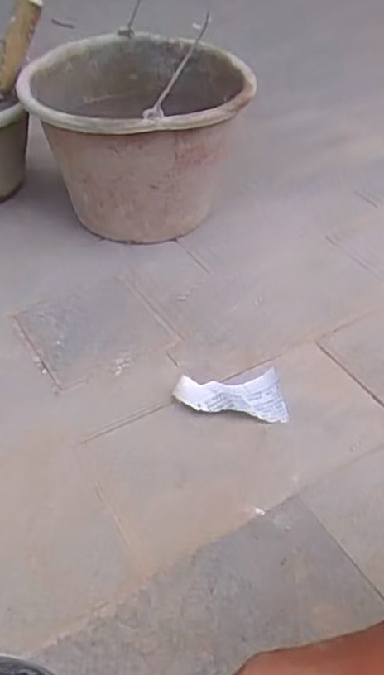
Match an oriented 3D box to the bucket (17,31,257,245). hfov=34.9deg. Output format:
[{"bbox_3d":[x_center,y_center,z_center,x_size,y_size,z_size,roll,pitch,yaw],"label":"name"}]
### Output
[{"bbox_3d":[-0.063,-0.264,0.838,0.272,0.234,0.288,-3,36,-1],"label":"bucket"}]

